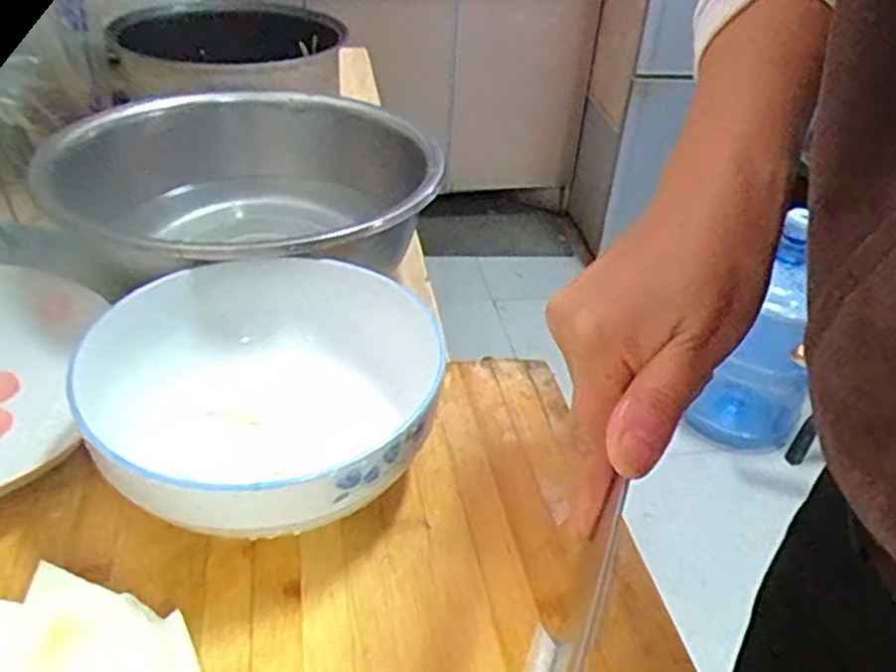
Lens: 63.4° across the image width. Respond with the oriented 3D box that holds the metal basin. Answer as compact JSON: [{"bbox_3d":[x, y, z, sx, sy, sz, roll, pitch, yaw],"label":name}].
[{"bbox_3d":[-0.137,-0.114,0.578,0.292,0.095,0.258,32,45,32],"label":"metal basin"}]

